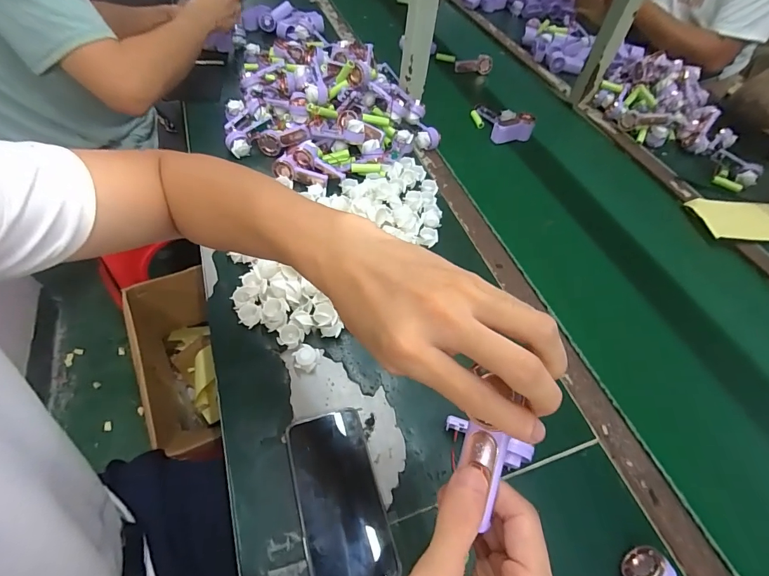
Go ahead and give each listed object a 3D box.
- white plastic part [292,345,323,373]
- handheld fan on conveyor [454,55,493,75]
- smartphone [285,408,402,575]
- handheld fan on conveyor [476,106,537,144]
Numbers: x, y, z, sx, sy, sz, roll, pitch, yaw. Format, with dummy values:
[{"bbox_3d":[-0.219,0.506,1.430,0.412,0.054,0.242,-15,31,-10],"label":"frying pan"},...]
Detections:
[{"bbox_3d":[-0.095,0.084,0.484,0.032,0.018,0.032,12,54,6],"label":"white plastic part"},{"bbox_3d":[0.221,-0.556,0.988,0.087,0.032,0.036,4,53,-3],"label":"handheld fan on conveyor"},{"bbox_3d":[-0.044,0.210,0.395,0.081,0.016,0.165,-14,56,-13],"label":"smartphone"},{"bbox_3d":[0.251,-0.350,0.833,0.078,0.045,0.117,-9,54,-12],"label":"handheld fan on conveyor"}]

